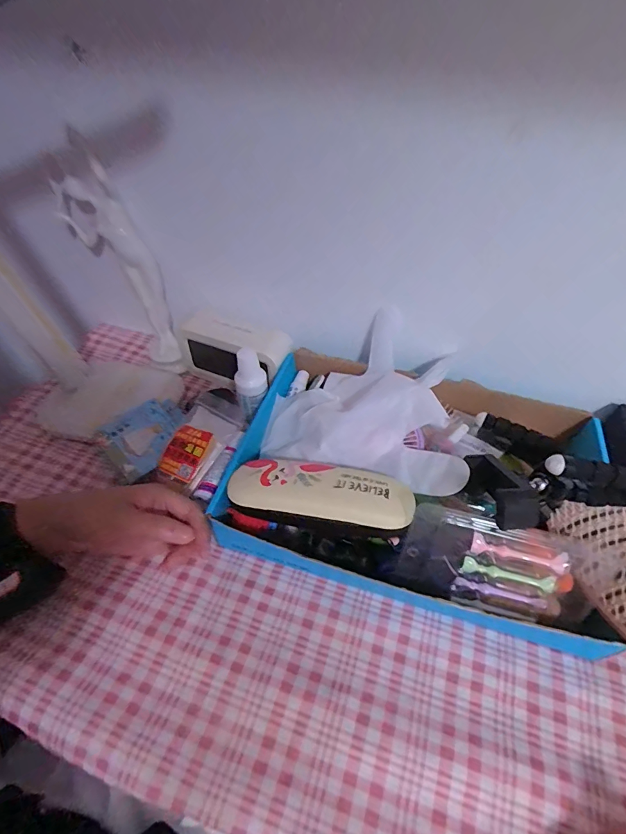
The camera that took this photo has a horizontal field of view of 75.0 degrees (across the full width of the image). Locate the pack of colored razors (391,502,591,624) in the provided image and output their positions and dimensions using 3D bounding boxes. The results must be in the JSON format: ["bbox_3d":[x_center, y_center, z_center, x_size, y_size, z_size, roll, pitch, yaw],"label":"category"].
[{"bbox_3d":[0.139,0.105,0.305,0.136,0.065,0.060,17,51,13],"label":"pack of colored razors"}]

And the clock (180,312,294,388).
[{"bbox_3d":[-0.093,-0.076,0.490,0.136,0.070,0.056,18,52,14],"label":"clock"}]

